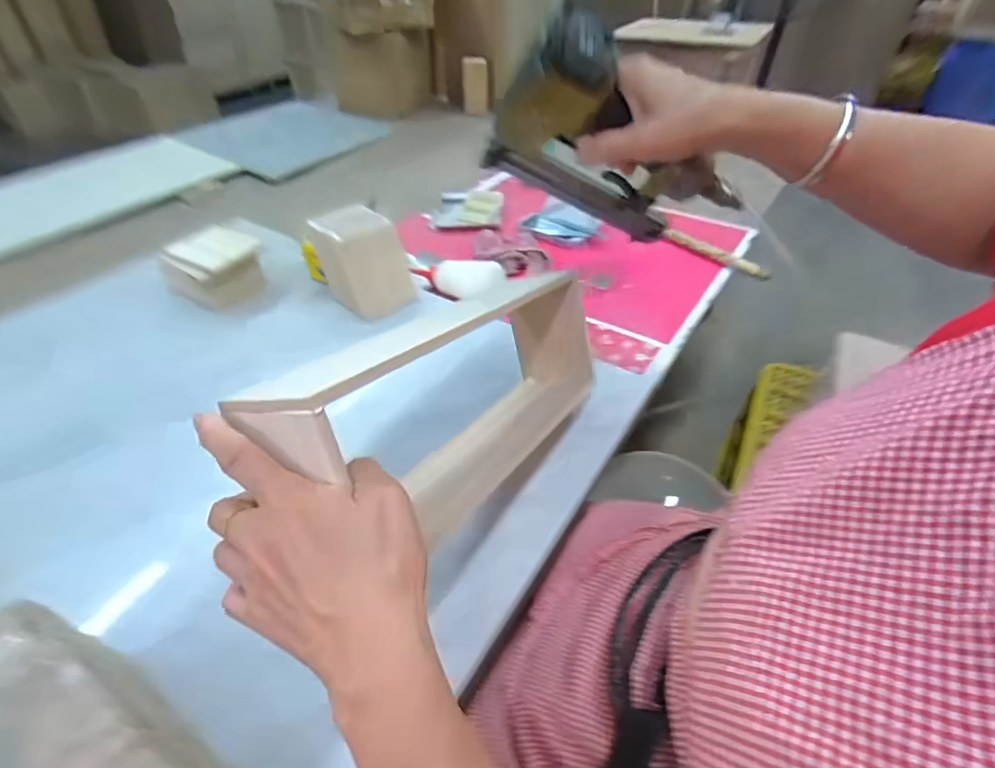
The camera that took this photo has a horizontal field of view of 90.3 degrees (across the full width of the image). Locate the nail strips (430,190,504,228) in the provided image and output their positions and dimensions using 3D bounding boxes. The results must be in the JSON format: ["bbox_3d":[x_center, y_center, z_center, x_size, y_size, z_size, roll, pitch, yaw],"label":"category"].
[{"bbox_3d":[-0.058,-0.340,0.963,0.132,0.026,0.126,-1,49,14],"label":"nail strips"}]

